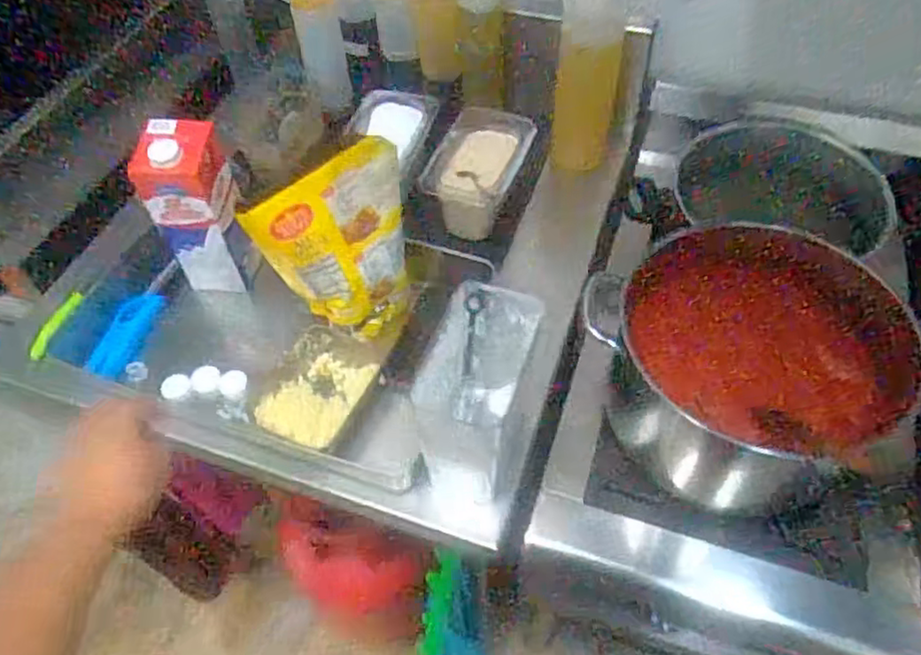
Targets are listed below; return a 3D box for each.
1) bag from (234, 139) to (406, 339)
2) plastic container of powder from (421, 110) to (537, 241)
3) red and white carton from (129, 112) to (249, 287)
[{"bbox_3d":[-0.112,-0.075,0.706,0.166,0.212,0.051,-37,61,-21],"label":"bag"},{"bbox_3d":[0.022,-0.195,0.874,0.104,0.088,0.155,18,58,15],"label":"plastic container of powder"},{"bbox_3d":[-0.297,-0.124,0.777,0.084,0.209,0.084,7,55,8],"label":"red and white carton"}]

